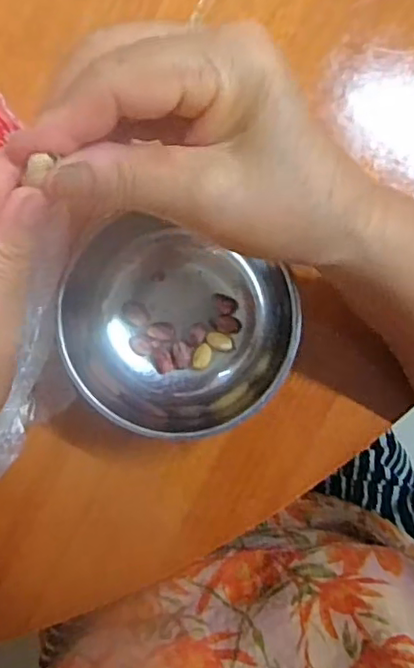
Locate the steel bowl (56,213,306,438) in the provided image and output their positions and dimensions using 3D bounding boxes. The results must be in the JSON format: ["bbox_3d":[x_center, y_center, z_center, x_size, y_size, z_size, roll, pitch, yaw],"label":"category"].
[{"bbox_3d":[-0.015,0.002,0.318,0.114,0.059,0.098,14,91,-1],"label":"steel bowl"}]

